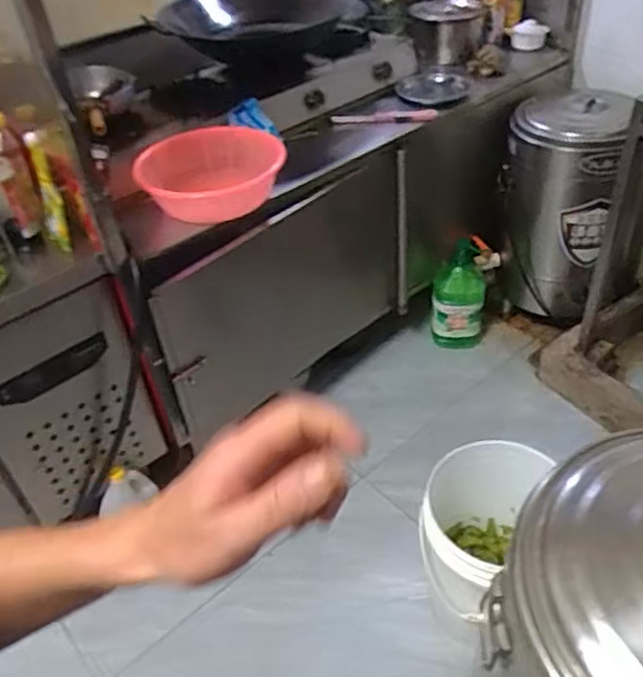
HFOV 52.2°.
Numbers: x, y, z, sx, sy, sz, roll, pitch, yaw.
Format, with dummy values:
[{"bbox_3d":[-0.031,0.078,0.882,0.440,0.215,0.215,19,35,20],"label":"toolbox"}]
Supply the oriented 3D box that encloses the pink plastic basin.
[{"bbox_3d":[-0.253,-0.361,1.522,0.339,0.130,0.339,-3,42,3],"label":"pink plastic basin"}]

